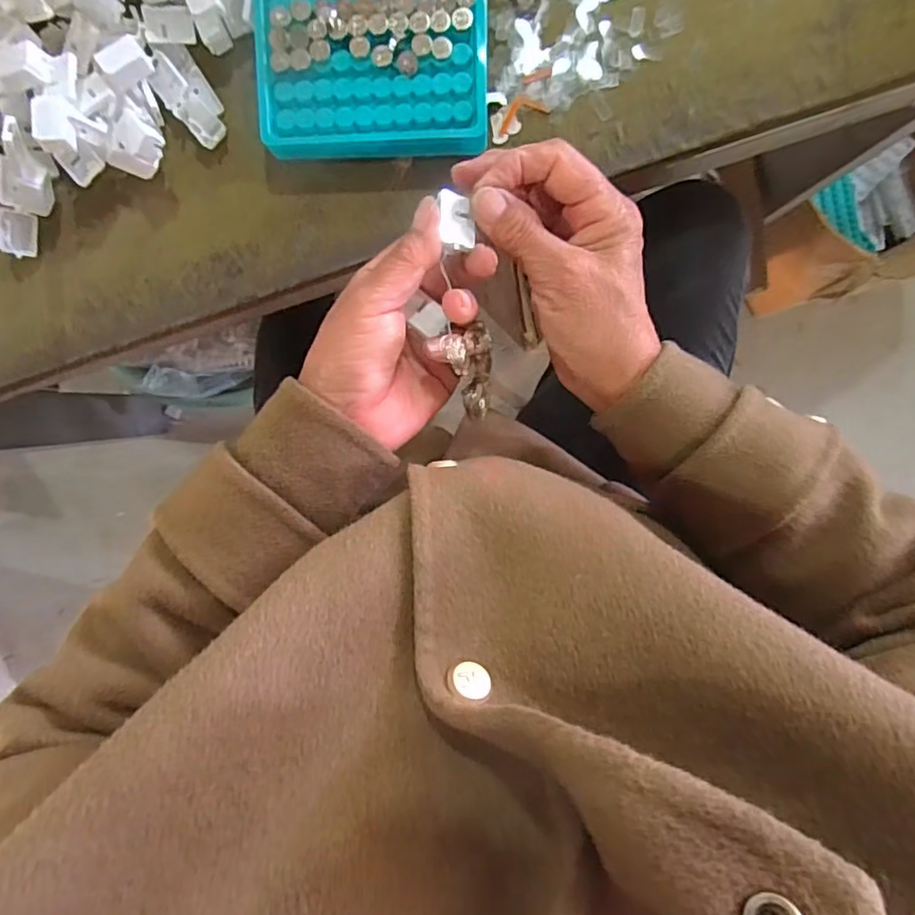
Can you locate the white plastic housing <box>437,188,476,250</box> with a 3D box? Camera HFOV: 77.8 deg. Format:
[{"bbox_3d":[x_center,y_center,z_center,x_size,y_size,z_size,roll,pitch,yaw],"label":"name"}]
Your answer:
[{"bbox_3d":[0.000,-0.114,0.272,0.017,0.008,0.027,2,96,2],"label":"white plastic housing"}]

